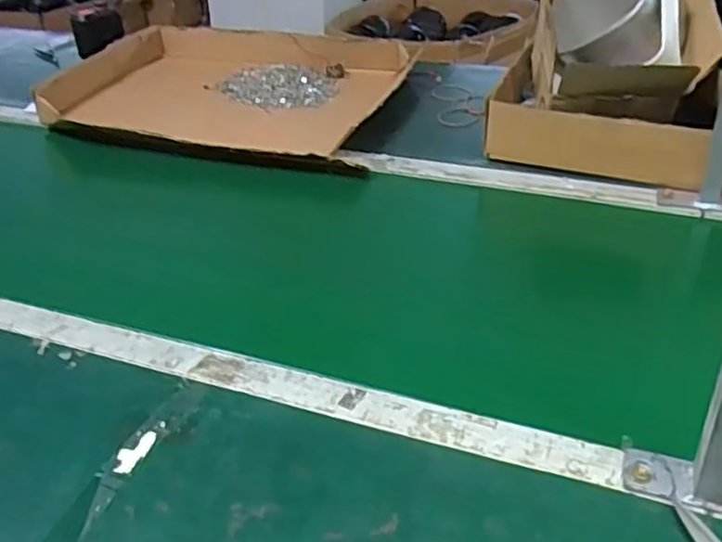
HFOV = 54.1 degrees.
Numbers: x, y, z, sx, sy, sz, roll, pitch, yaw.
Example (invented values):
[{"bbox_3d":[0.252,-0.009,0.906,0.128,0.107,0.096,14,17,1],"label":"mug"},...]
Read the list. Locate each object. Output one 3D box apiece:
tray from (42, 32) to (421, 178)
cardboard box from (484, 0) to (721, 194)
[{"bbox_3d":[-0.212,-0.292,1.146,0.542,0.060,0.442,7,35,13],"label":"tray"},{"bbox_3d":[0.313,-0.258,0.899,0.275,0.215,0.207,16,38,24],"label":"cardboard box"}]

